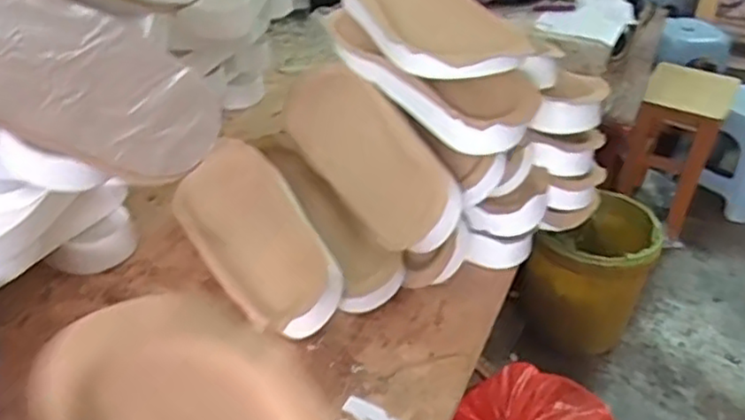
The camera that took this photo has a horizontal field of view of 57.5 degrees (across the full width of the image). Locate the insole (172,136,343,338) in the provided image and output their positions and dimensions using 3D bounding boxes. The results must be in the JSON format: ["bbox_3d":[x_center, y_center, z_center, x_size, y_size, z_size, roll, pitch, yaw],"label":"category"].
[{"bbox_3d":[-0.105,0.018,0.591,0.096,0.025,0.228,-50,49,3],"label":"insole"}]

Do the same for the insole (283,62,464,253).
[{"bbox_3d":[-0.011,-0.057,0.605,0.030,0.091,0.232,25,16,-50],"label":"insole"}]

